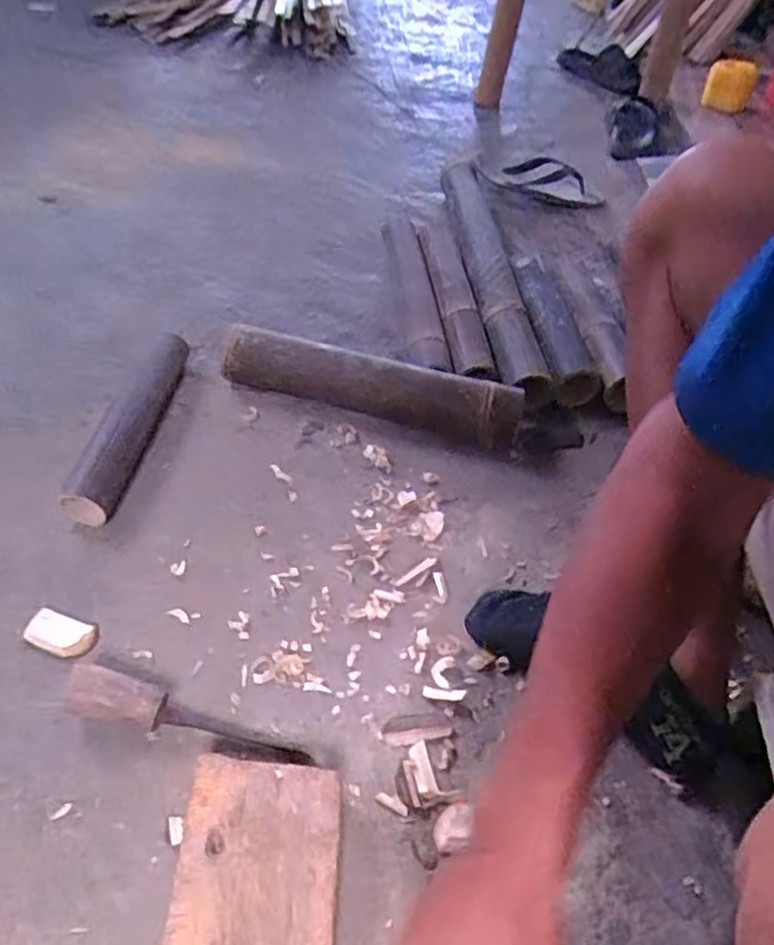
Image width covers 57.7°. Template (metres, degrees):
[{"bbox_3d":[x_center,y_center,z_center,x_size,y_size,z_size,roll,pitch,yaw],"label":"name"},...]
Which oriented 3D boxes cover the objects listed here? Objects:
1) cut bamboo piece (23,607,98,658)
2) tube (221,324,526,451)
[{"bbox_3d":[-0.303,0.150,0.652,0.063,0.013,0.040,13,47,7],"label":"cut bamboo piece"},{"bbox_3d":[-0.013,-0.108,0.889,0.371,0.093,0.085,10,47,4],"label":"tube"}]

